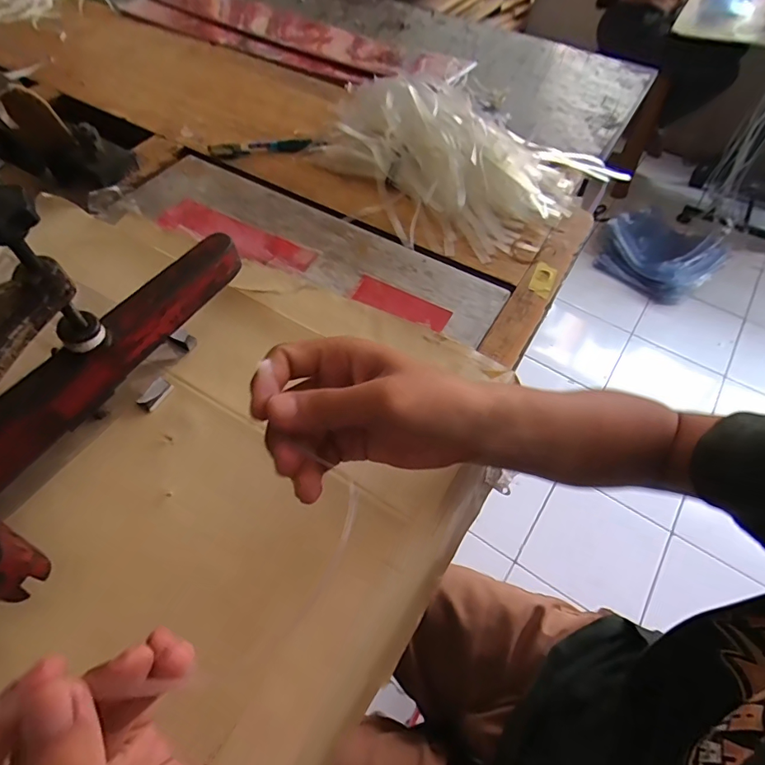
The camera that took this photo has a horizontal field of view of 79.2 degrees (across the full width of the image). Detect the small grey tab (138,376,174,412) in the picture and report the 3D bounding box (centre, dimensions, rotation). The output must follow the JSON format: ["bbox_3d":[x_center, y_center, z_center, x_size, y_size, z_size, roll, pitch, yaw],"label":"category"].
[{"bbox_3d":[-0.171,0.008,0.349,0.014,0.007,0.025,27,60,16],"label":"small grey tab"}]

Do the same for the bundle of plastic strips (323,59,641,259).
[{"bbox_3d":[0.084,-0.243,0.487,0.317,0.052,0.244,18,58,11],"label":"bundle of plastic strips"}]

